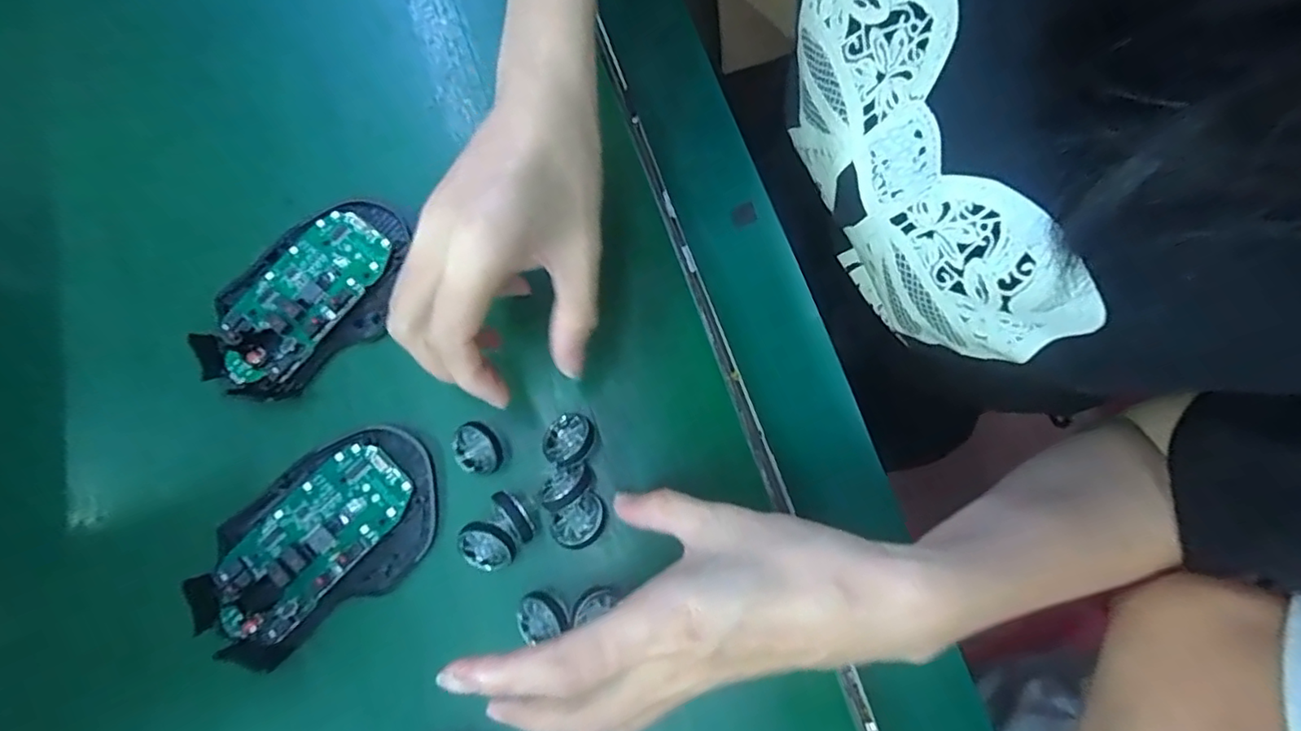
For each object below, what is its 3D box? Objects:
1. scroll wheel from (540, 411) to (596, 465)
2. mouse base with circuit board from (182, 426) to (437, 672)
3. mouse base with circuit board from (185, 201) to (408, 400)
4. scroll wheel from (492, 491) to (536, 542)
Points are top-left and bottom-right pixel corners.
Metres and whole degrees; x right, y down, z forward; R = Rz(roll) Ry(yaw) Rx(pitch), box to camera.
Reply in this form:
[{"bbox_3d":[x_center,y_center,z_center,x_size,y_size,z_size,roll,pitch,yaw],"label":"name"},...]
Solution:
[{"bbox_3d":[-0.040,0.035,0.278,0.025,0.005,0.027,-6,62,11],"label":"scroll wheel"},{"bbox_3d":[-0.153,0.080,0.268,0.113,0.019,0.070,-36,79,-8],"label":"mouse base with circuit board"},{"bbox_3d":[-0.173,-0.036,0.291,0.070,0.013,0.113,38,79,9],"label":"mouse base with circuit board"},{"bbox_3d":[-0.062,0.071,0.271,0.010,0.020,0.026,-37,79,-8],"label":"scroll wheel"}]

